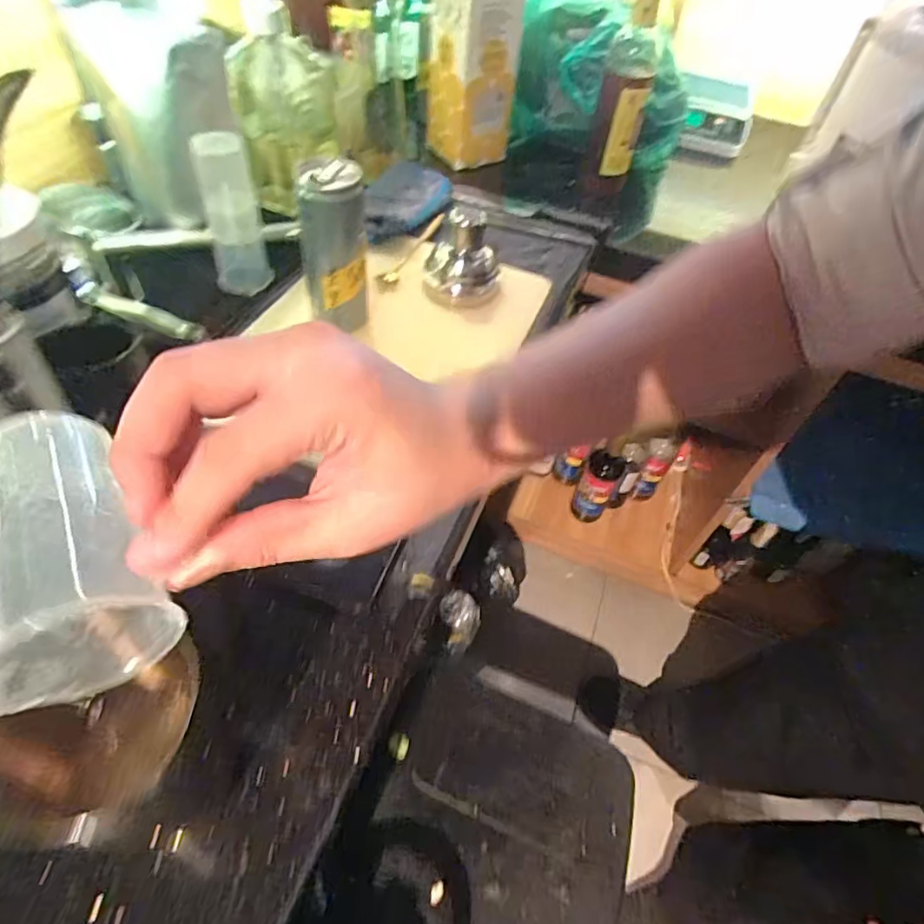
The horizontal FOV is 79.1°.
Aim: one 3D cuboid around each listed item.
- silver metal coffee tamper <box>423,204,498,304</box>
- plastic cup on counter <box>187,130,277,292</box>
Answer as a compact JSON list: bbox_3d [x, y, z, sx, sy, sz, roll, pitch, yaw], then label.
[{"bbox_3d":[0.001,-0.215,0.584,0.077,0.083,0.061,7,50,-1],"label":"silver metal coffee tamper"},{"bbox_3d":[-0.225,-0.240,0.548,0.050,0.143,0.055,-13,53,-17],"label":"plastic cup on counter"}]

